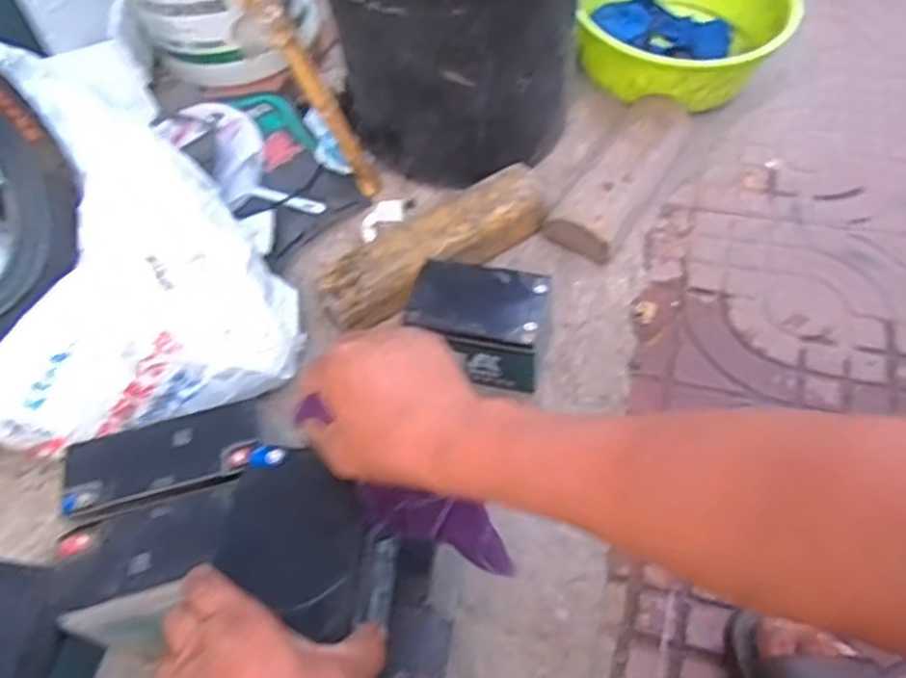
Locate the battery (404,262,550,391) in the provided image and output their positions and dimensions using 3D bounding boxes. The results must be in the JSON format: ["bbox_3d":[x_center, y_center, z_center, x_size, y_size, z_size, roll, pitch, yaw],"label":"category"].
[{"bbox_3d":[0.031,-0.014,0.831,0.147,0.101,0.105,7,55,15],"label":"battery"}]

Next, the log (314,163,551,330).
[{"bbox_3d":[-0.023,-0.114,0.911,0.312,0.063,0.074,-31,55,-13],"label":"log"}]

